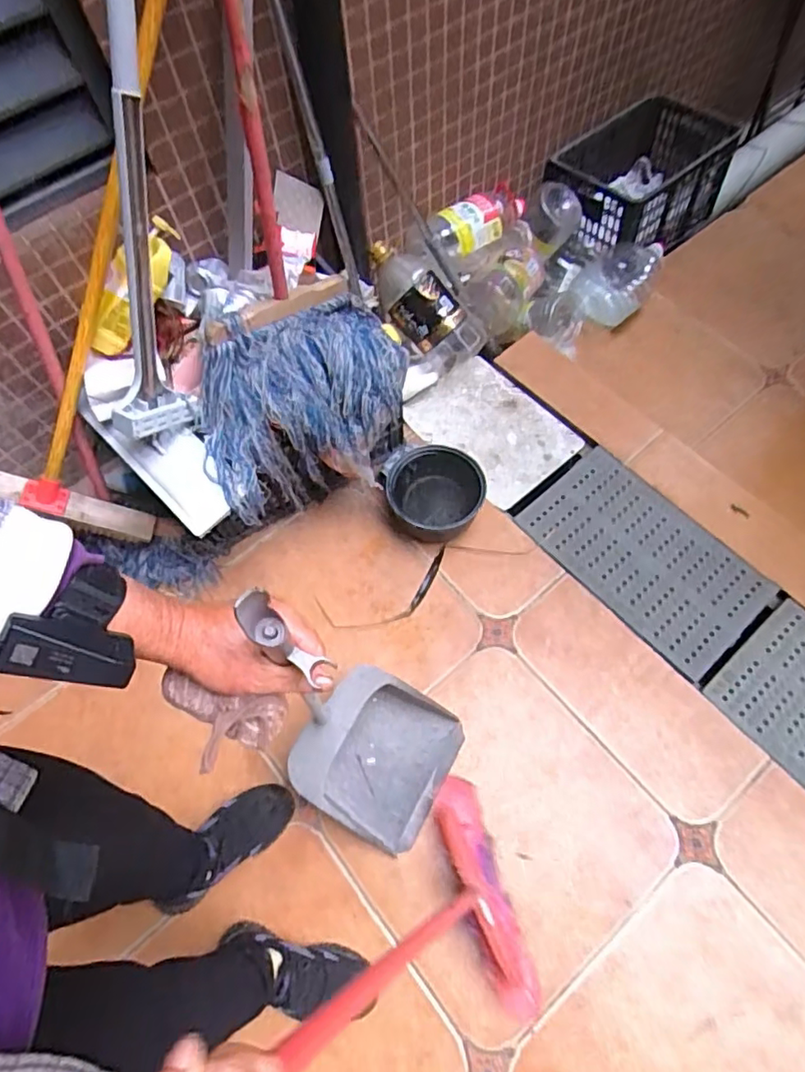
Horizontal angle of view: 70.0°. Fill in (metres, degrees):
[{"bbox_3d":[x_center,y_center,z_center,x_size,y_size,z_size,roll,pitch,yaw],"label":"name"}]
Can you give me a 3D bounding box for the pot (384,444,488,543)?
[{"bbox_3d":[0.068,-0.087,1.205,0.194,0.098,0.195,-2,65,3],"label":"pot"}]

